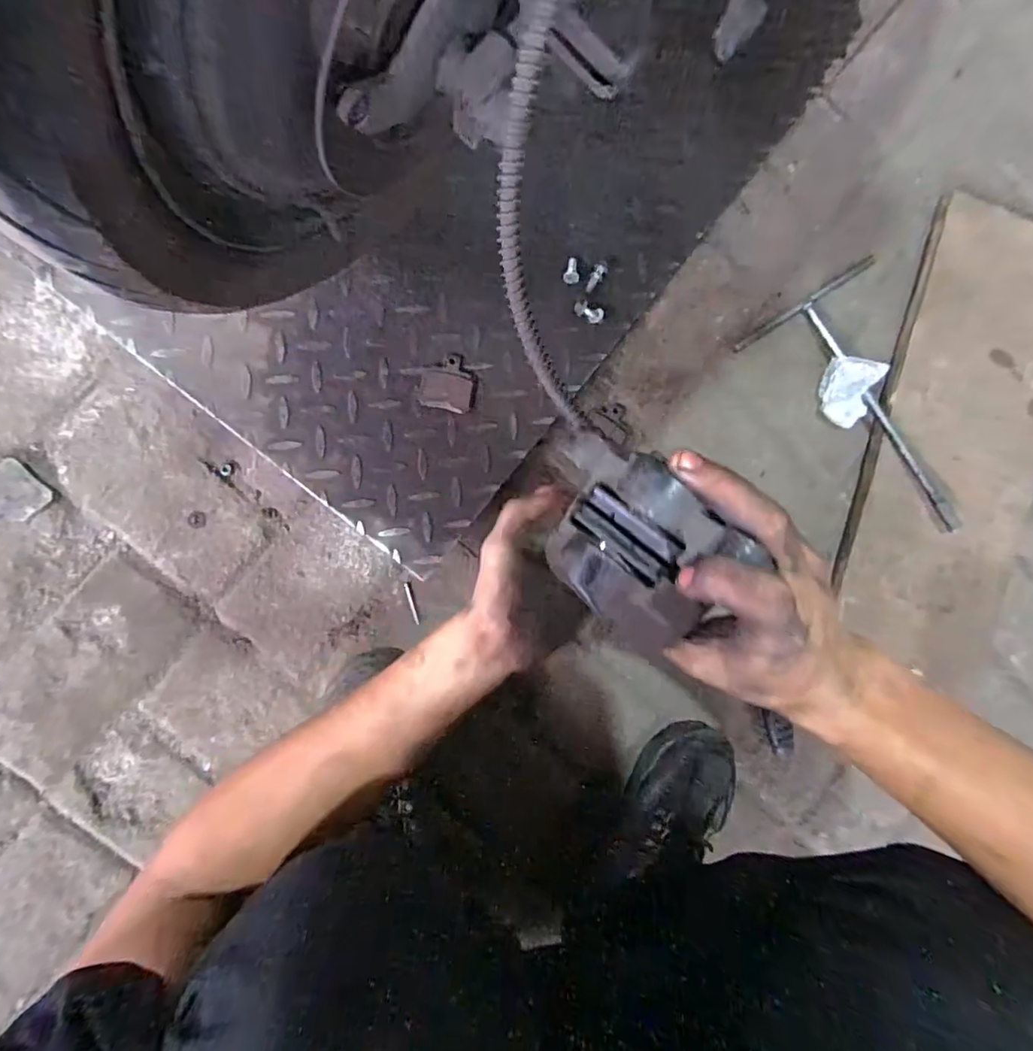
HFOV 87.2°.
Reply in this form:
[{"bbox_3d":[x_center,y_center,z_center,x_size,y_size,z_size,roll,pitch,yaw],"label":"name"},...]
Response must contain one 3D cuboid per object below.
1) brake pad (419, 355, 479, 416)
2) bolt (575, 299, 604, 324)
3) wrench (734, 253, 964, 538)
[{"bbox_3d":[-0.064,-0.140,0.530,0.052,0.004,0.055,11,90,-9],"label":"brake pad"},{"bbox_3d":[0.074,-0.220,0.561,0.031,0.015,0.015,28,87,-8],"label":"bolt"},{"bbox_3d":[0.409,-0.130,0.605,0.198,0.038,0.306,-34,96,-7],"label":"wrench"}]

